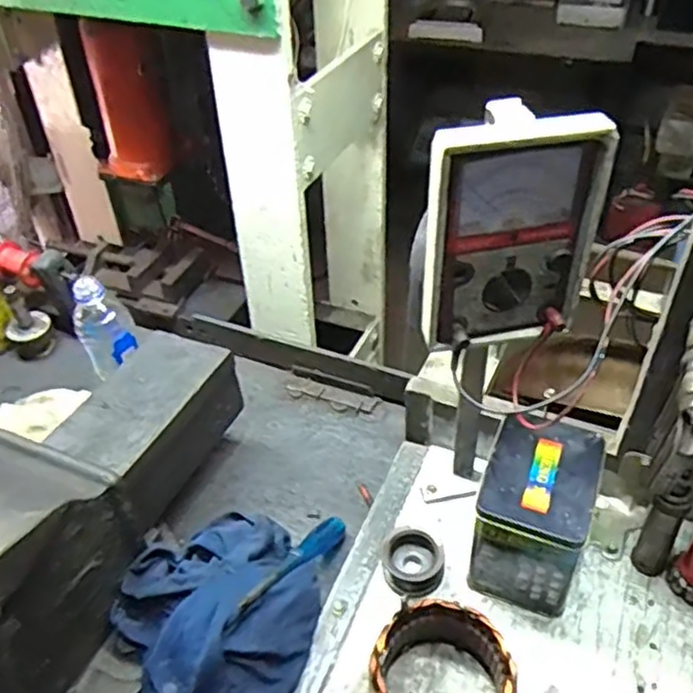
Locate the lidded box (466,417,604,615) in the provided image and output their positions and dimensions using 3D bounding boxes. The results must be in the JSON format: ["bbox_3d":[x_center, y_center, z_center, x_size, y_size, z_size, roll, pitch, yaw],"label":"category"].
[{"bbox_3d":[0.175,0.157,0.636,0.090,0.127,0.127,16,45,19],"label":"lidded box"}]

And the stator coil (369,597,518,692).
[{"bbox_3d":[0.078,0.278,0.553,0.110,0.069,0.116,-1,42,1],"label":"stator coil"}]

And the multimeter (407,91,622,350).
[{"bbox_3d":[0.116,-0.082,0.508,0.136,0.171,0.058,-9,42,-8],"label":"multimeter"}]

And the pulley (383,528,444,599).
[{"bbox_3d":[0.064,0.210,0.659,0.055,0.038,0.056,-1,42,1],"label":"pulley"}]

